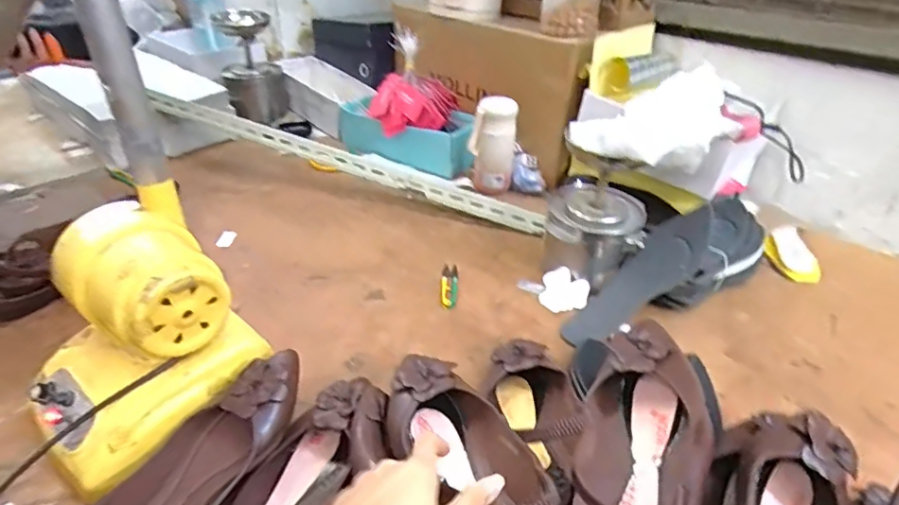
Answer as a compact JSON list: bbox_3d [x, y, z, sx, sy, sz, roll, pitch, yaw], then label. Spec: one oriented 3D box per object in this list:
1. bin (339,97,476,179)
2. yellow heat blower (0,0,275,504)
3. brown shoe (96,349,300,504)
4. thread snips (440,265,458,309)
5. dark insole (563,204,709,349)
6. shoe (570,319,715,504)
[{"bbox_3d":[-0.087,-0.252,1.131,0.336,0.091,0.136,20,38,25],"label":"bin"},{"bbox_3d":[-0.318,-0.037,0.449,0.163,0.453,0.202,29,43,34],"label":"yellow heat blower"},{"bbox_3d":[-0.233,0.200,0.481,0.096,0.079,0.264,18,50,23],"label":"brown shoe"},{"bbox_3d":[0.000,0.050,0.787,0.025,0.012,0.092,2,34,2],"label":"thread snips"},{"bbox_3d":[0.255,0.036,0.706,0.249,0.023,0.075,-44,43,0],"label":"dark insole"},{"bbox_3d":[0.159,0.155,0.430,0.103,0.074,0.258,15,36,19],"label":"shoe"}]

